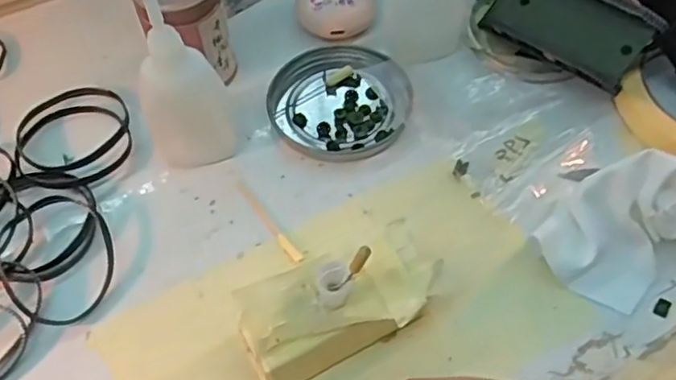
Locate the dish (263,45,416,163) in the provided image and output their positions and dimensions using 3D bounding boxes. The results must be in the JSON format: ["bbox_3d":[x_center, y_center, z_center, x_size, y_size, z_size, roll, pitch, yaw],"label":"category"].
[{"bbox_3d":[0.001,-0.049,0.358,0.080,0.009,0.074,-2,55,2],"label":"dish"}]

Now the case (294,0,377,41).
[{"bbox_3d":[-0.001,-0.112,0.389,0.047,0.020,0.042,-17,56,-8],"label":"case"}]

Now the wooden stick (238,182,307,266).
[{"bbox_3d":[-0.035,0.016,0.320,0.006,0.004,0.058,-33,62,-18],"label":"wooden stick"}]

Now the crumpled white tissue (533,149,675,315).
[{"bbox_3d":[0.134,0.014,0.291,0.080,0.033,0.053,-31,59,-17],"label":"crumpled white tissue"}]

